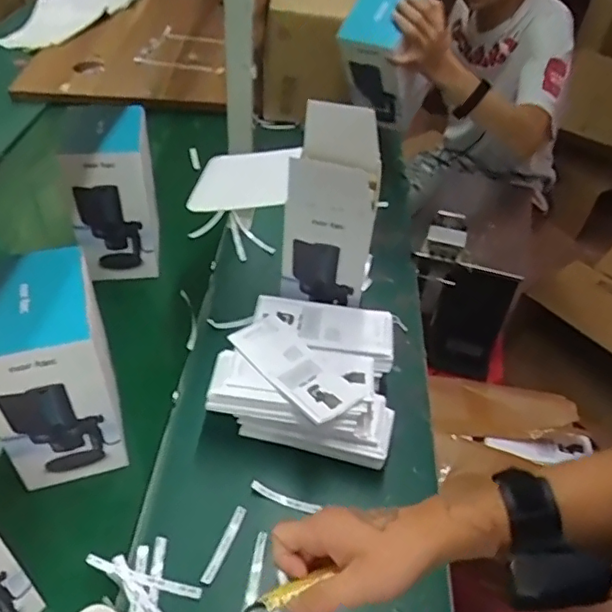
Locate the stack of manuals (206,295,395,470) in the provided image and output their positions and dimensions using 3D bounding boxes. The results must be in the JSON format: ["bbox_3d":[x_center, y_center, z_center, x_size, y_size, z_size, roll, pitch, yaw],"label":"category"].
[{"bbox_3d":[0.010,0.088,0.758,0.222,0.086,0.197,13,45,7],"label":"stack of manuals"}]

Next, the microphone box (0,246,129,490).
[{"bbox_3d":[-0.288,0.074,0.650,0.113,0.226,0.154,-11,47,-16],"label":"microphone box"}]

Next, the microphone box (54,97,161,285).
[{"bbox_3d":[-0.307,-0.191,0.902,0.120,0.218,0.153,-6,46,-12],"label":"microphone box"}]

